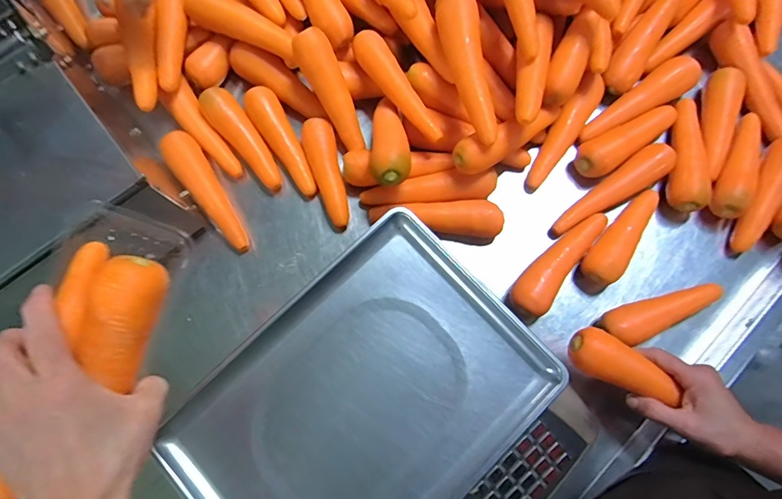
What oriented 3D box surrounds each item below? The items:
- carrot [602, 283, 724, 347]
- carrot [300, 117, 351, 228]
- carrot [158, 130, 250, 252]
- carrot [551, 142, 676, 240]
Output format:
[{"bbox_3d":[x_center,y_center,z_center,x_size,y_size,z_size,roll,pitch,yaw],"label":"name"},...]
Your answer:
[{"bbox_3d":[0.333,0.071,0.527,0.166,0.040,0.042,-22,79,-5],"label":"carrot"},{"bbox_3d":[-0.082,-0.099,0.571,0.039,0.044,0.140,-17,78,-4],"label":"carrot"},{"bbox_3d":[-0.240,-0.073,0.570,0.042,0.055,0.175,-32,80,-7],"label":"carrot"},{"bbox_3d":[0.292,-0.077,0.572,0.193,0.037,0.044,-33,80,-7],"label":"carrot"}]

